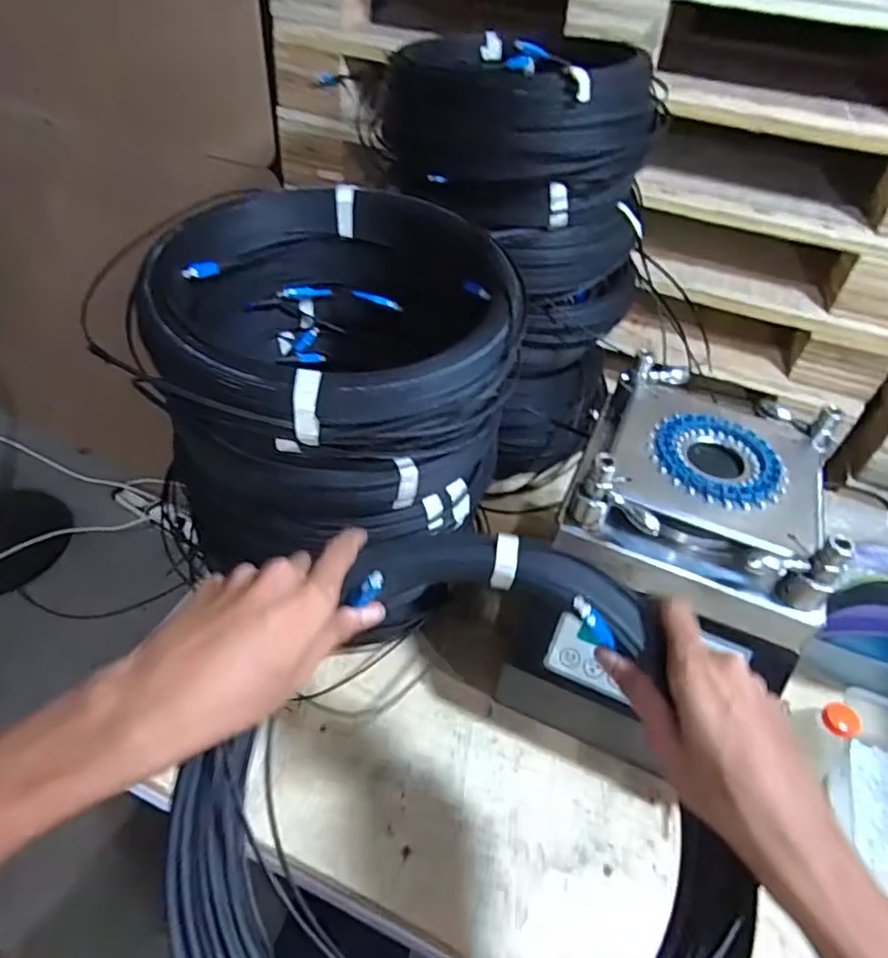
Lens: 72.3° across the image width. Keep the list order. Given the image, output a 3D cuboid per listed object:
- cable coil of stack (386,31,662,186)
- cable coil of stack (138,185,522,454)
[{"bbox_3d":[0.094,-0.450,0.717,0.309,0.096,0.295,10,45,5],"label":"cable coil of stack"},{"bbox_3d":[-0.094,-0.143,0.514,0.278,0.086,0.283,2,45,-2],"label":"cable coil of stack"}]

